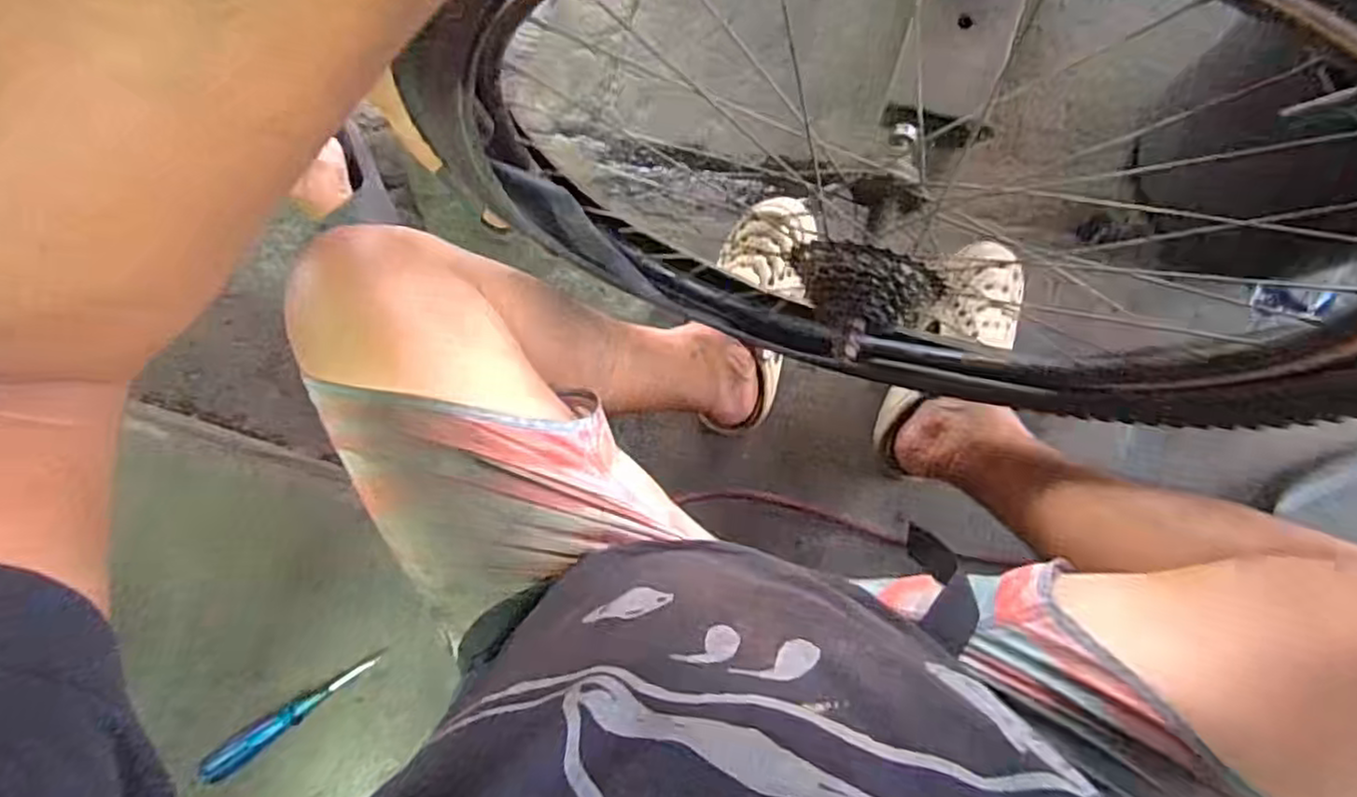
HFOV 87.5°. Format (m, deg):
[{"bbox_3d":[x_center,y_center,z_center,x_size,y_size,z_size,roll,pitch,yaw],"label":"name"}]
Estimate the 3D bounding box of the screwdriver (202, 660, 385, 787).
[{"bbox_3d":[-0.373,0.306,0.687,0.173,0.023,0.025,-33,80,-13],"label":"screwdriver"}]

